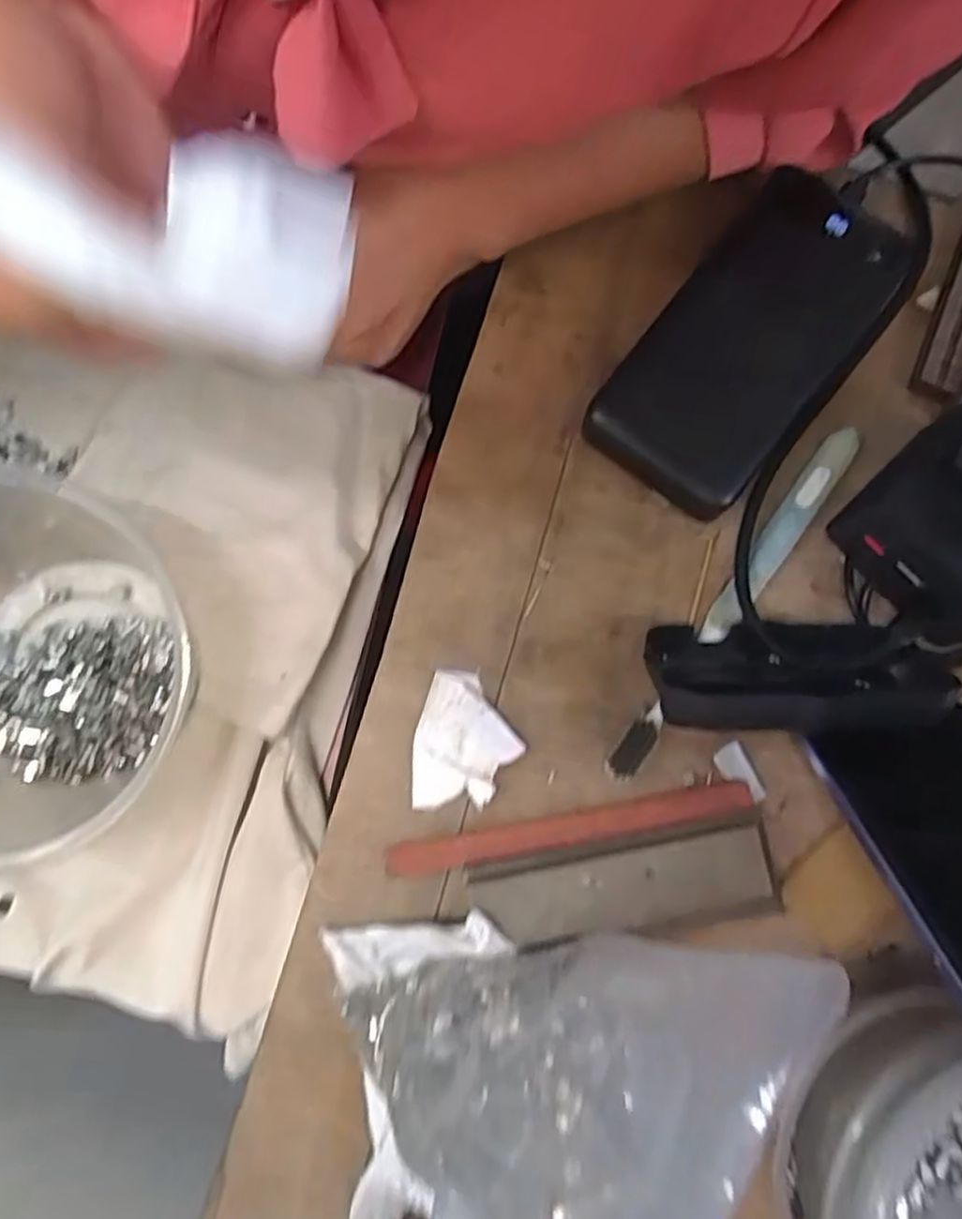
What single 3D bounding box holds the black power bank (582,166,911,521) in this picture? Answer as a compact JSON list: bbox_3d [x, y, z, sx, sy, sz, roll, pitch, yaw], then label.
[{"bbox_3d":[0.115,-0.116,0.324,0.073,0.025,0.156,37,81,3],"label":"black power bank"}]

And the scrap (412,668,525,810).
[{"bbox_3d":[-0.006,0.052,0.300,0.042,0.008,0.053,2,81,-3],"label":"scrap"}]

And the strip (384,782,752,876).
[{"bbox_3d":[0.034,0.086,0.288,0.143,0.010,0.011,-10,82,-4],"label":"strip"}]

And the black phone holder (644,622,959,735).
[{"bbox_3d":[0.120,0.024,0.284,0.106,0.052,0.047,2,81,-3],"label":"black phone holder"}]

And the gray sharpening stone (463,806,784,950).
[{"bbox_3d":[0.054,0.105,0.282,0.111,0.034,0.036,-9,82,-4],"label":"gray sharpening stone"}]

